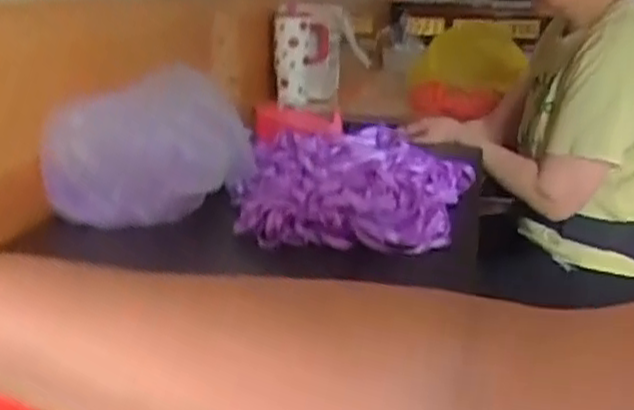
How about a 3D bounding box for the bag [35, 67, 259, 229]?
[{"bbox_3d":[-0.179,-0.066,0.862,0.084,0.151,0.246,16,22,42],"label":"bag"}]

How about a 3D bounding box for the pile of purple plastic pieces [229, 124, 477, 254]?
[{"bbox_3d":[0.038,-0.027,0.874,0.261,0.075,0.229,4,16,9],"label":"pile of purple plastic pieces"}]

